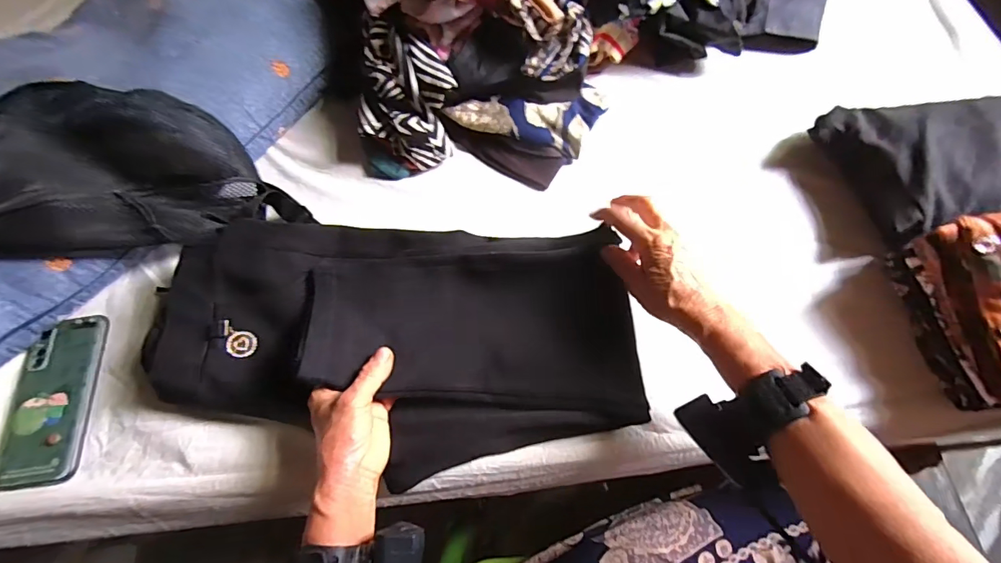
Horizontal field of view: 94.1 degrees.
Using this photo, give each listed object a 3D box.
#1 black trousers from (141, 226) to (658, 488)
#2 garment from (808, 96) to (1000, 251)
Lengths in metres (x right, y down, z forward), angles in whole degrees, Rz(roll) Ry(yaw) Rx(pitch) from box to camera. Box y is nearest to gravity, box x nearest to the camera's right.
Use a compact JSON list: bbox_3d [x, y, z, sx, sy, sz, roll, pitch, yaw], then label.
[{"bbox_3d":[-0.094,0.046,0.435,0.432,0.064,0.228,5,66,2],"label":"black trousers"},{"bbox_3d":[0.495,-0.132,0.498,0.279,0.070,0.168,-11,66,-3],"label":"garment"}]

